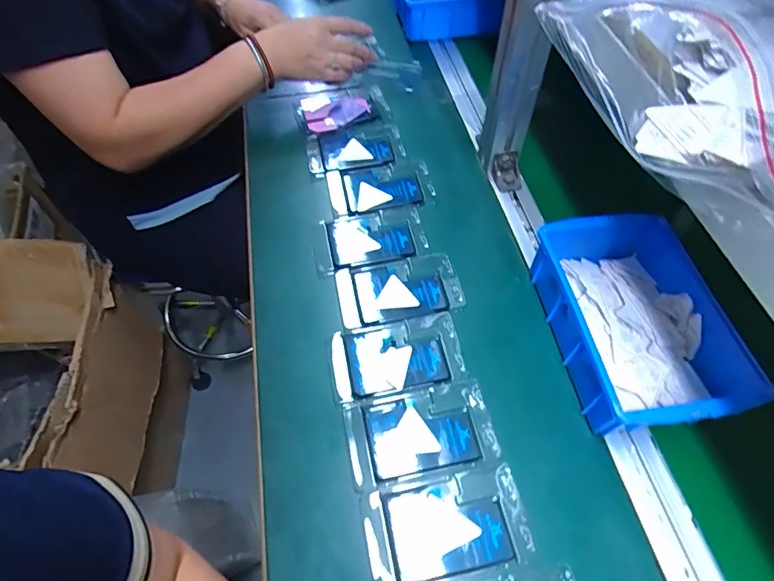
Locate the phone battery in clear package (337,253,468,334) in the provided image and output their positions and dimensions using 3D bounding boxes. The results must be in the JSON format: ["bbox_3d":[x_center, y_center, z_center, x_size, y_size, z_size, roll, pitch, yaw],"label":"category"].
[{"bbox_3d":[0.013,0.001,0.496,0.126,0.009,0.076,-10,57,-7],"label":"phone battery in clear package"}]

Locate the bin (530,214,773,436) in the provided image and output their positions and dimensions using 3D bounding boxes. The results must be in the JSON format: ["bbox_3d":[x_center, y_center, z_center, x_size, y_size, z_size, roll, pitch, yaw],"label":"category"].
[{"bbox_3d":[0.229,0.030,0.438,0.139,0.066,0.202,-7,58,-3],"label":"bin"}]

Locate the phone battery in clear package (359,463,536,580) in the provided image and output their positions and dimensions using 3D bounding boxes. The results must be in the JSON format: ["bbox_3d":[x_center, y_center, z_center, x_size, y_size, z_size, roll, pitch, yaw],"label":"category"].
[{"bbox_3d":[0.047,0.186,0.368,0.125,0.004,0.073,-9,57,-6],"label":"phone battery in clear package"}]

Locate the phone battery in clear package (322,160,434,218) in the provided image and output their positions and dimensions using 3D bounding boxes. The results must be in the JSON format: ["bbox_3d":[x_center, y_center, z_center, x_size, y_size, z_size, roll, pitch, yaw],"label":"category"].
[{"bbox_3d":[-0.008,-0.126,0.570,0.122,0.015,0.070,-10,57,-7],"label":"phone battery in clear package"}]

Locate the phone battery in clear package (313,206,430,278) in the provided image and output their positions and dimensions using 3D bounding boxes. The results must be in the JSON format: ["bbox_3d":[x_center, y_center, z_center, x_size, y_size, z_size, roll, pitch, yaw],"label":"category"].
[{"bbox_3d":[-0.020,-0.061,0.530,0.123,0.011,0.073,-11,57,-7],"label":"phone battery in clear package"}]

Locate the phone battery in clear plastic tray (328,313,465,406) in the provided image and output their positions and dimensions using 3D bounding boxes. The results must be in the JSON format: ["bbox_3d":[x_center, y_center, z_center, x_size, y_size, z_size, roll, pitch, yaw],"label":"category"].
[{"bbox_3d":[0.009,0.063,0.447,0.122,0.006,0.072,-9,57,-6],"label":"phone battery in clear plastic tray"}]

